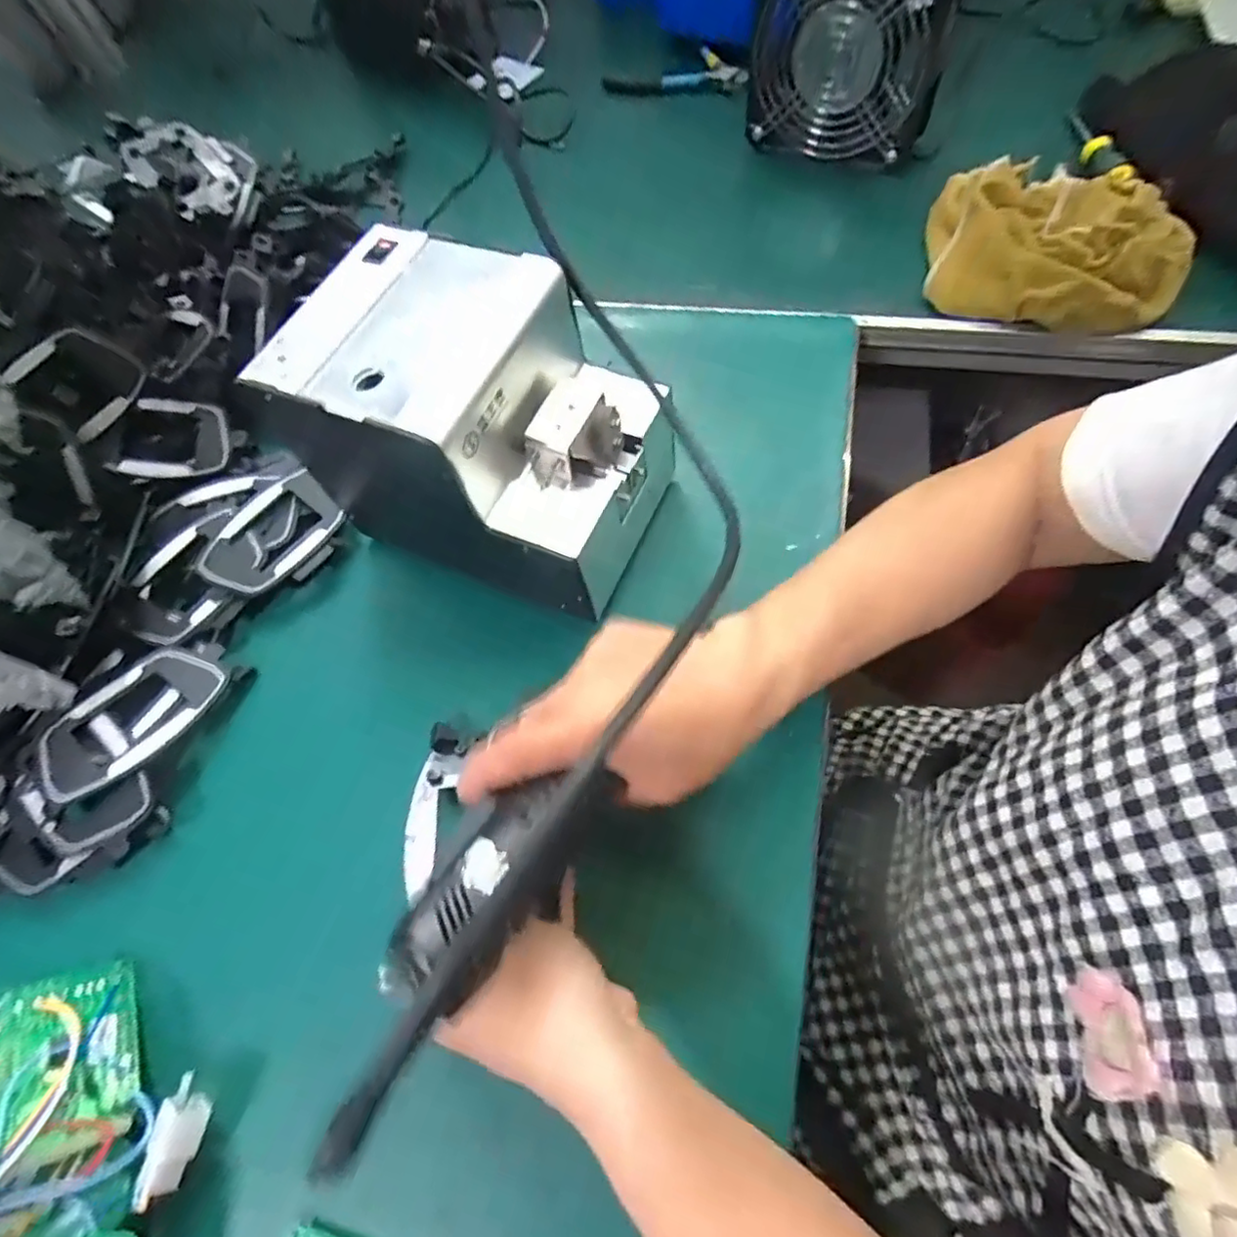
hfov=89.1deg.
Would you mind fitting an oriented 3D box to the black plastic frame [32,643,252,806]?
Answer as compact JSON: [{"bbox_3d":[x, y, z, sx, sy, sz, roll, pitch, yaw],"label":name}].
[{"bbox_3d":[-0.284,0.055,0.371,0.058,0.009,0.112,38,71,20],"label":"black plastic frame"}]

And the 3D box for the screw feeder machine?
[{"bbox_3d":[-0.073,-0.105,0.361,0.195,0.141,0.133,18,68,14],"label":"screw feeder machine"}]

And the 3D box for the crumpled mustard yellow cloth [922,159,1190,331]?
[{"bbox_3d":[0.311,-0.267,0.448,0.160,0.058,0.117,9,66,10],"label":"crumpled mustard yellow cloth"}]

